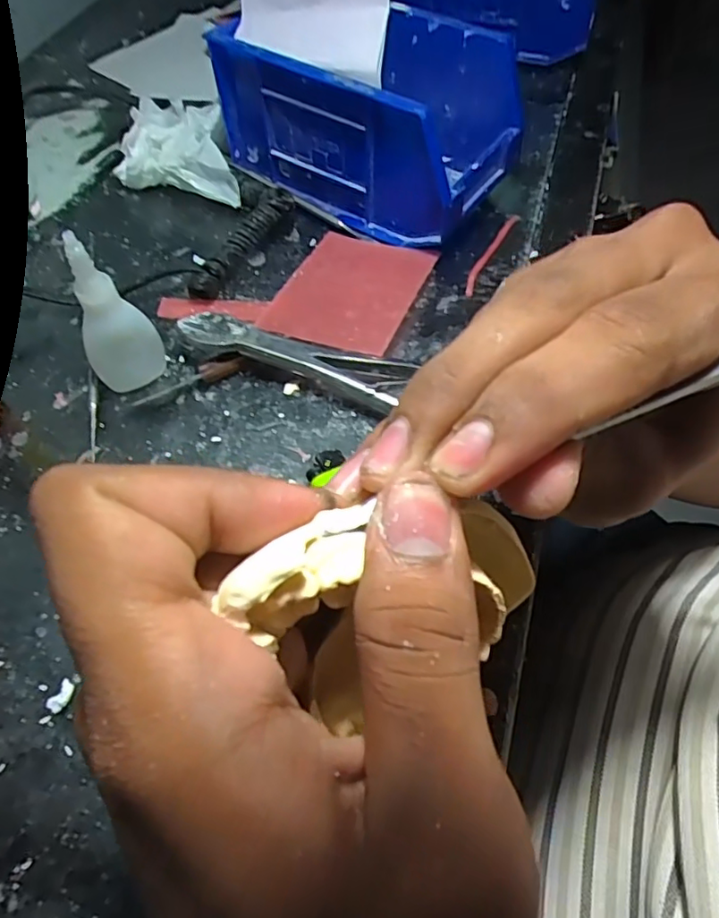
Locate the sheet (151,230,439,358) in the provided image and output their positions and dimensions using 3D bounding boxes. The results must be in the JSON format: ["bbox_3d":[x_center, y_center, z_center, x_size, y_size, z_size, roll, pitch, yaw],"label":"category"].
[{"bbox_3d":[-0.032,-0.105,0.343,0.133,0.006,0.099,15,54,17],"label":"sheet"}]

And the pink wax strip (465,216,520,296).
[{"bbox_3d":[0.082,-0.129,0.360,0.007,0.005,0.079,25,62,14],"label":"pink wax strip"}]

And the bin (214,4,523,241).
[{"bbox_3d":[0.008,-0.217,0.368,0.166,0.089,0.101,30,63,16],"label":"bin"}]

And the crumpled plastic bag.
[{"bbox_3d":[-0.125,-0.201,0.387,0.072,0.039,0.084,-16,60,-9],"label":"crumpled plastic bag"}]

